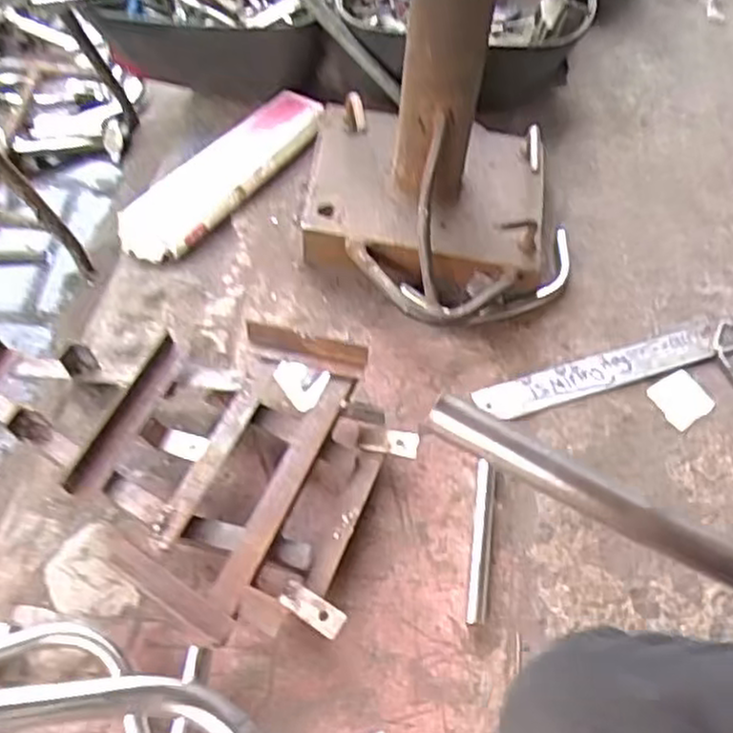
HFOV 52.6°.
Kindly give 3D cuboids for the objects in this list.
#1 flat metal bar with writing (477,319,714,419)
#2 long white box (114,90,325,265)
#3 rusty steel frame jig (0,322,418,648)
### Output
[{"bbox_3d":[0.283,0.003,0.896,0.316,0.010,0.049,-15,66,-9],"label":"flat metal bar with writing"},{"bbox_3d":[-0.193,-0.261,0.997,0.099,0.023,0.323,42,73,12],"label":"long white box"},{"bbox_3d":[-0.216,0.068,0.773,0.480,0.083,0.309,20,57,12],"label":"rusty steel frame jig"}]

